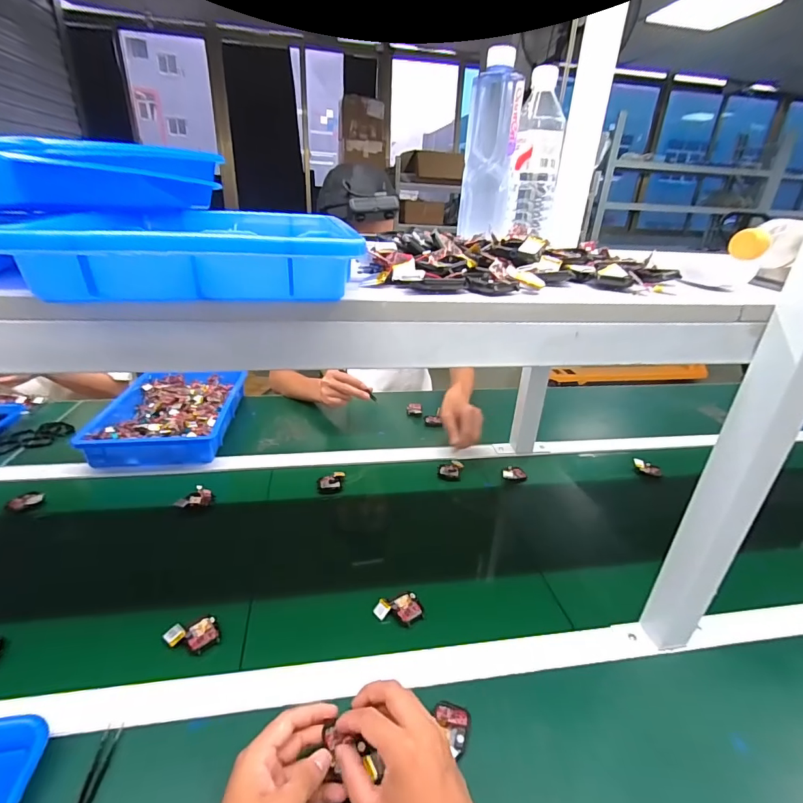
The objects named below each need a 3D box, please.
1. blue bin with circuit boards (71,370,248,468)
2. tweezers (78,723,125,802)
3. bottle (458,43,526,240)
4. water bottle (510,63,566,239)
[{"bbox_3d":[-0.507,0.022,0.959,0.260,0.059,0.353,-2,27,-9],"label":"blue bin with circuit boards"},{"bbox_3d":[-0.277,0.350,0.377,0.013,0.010,0.114,0,27,-8],"label":"tweezers"},{"bbox_3d":[0.118,-0.317,0.561,0.067,0.183,0.068,10,27,13],"label":"bottle"},{"bbox_3d":[0.186,-0.332,0.586,0.064,0.209,0.072,10,27,13],"label":"water bottle"}]

